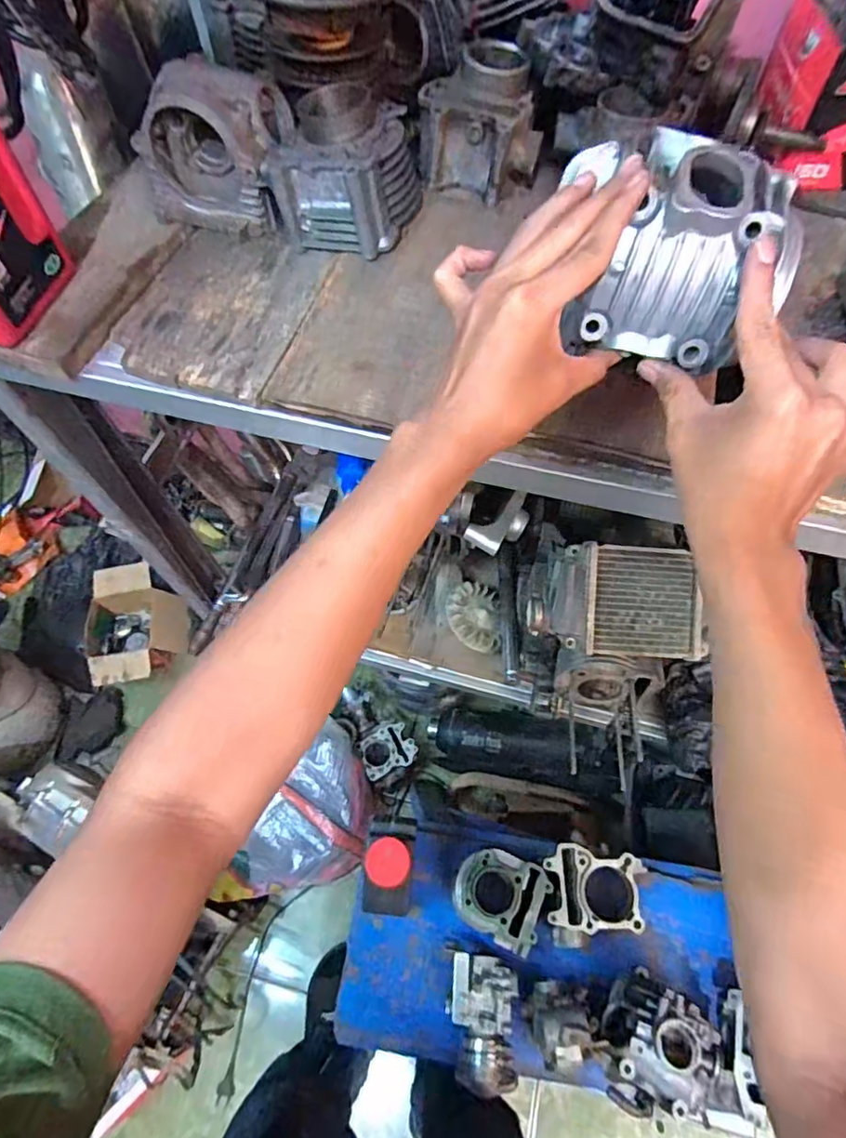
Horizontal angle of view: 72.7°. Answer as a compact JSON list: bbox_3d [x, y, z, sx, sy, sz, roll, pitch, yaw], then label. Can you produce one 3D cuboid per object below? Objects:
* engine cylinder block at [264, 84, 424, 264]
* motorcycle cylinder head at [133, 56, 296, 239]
[{"bbox_3d":[-0.066,-0.363,0.523,0.114,0.083,0.126,16,64,9],"label":"engine cylinder block"},{"bbox_3d":[-0.185,-0.384,0.531,0.126,0.126,0.098,15,55,9],"label":"motorcycle cylinder head"}]

